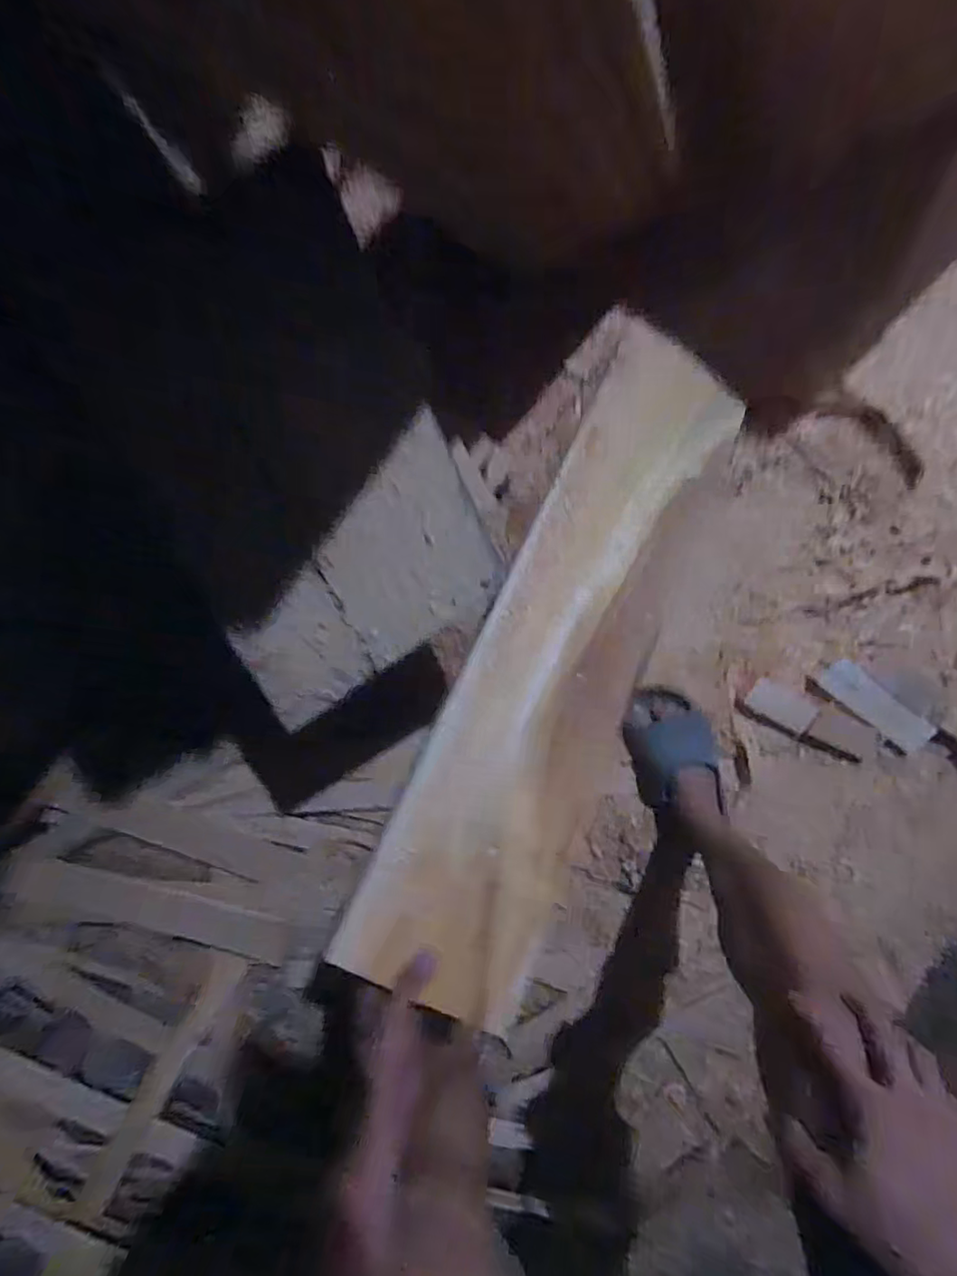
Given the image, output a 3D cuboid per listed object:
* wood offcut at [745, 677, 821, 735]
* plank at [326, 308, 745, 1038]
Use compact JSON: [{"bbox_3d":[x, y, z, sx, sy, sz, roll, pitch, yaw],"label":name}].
[{"bbox_3d":[0.453,0.101,0.858,0.105,0.010,0.051,26,101,-8],"label":"wood offcut"},{"bbox_3d":[0.101,-0.008,0.614,0.183,0.024,0.745,27,75,-6],"label":"plank"}]

